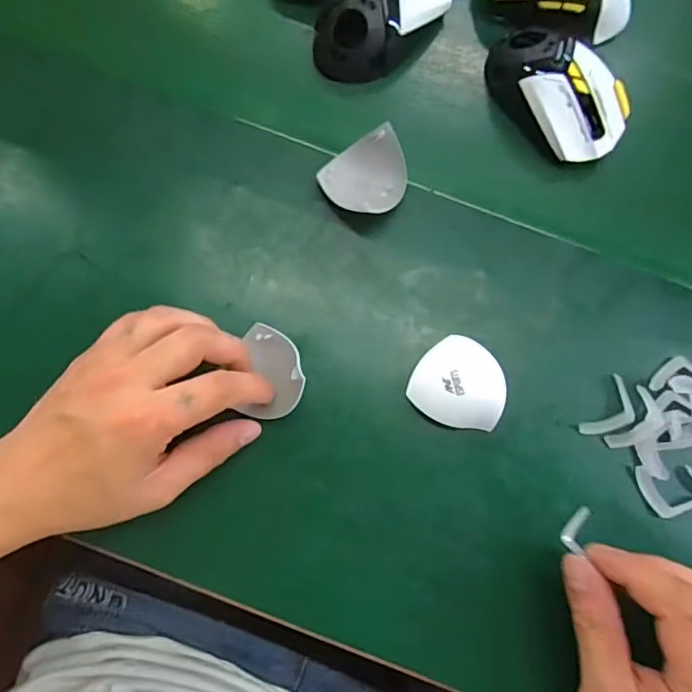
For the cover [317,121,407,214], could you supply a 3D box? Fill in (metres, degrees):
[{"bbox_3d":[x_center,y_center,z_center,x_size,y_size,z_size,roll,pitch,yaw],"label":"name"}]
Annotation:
[{"bbox_3d":[0.016,-0.115,0.348,0.058,0.020,0.050,-32,83,-6],"label":"cover"}]

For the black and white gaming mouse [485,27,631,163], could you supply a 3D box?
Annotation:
[{"bbox_3d":[0.155,-0.188,0.374,0.064,0.037,0.115,-42,85,-7],"label":"black and white gaming mouse"}]

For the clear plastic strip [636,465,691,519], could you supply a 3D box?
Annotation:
[{"bbox_3d":[0.207,0.098,0.327,0.047,0.009,0.023,25,81,2],"label":"clear plastic strip"}]

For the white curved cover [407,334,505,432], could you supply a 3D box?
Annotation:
[{"bbox_3d":[0.073,0.027,0.325,0.060,0.025,0.052,43,82,5],"label":"white curved cover"}]

